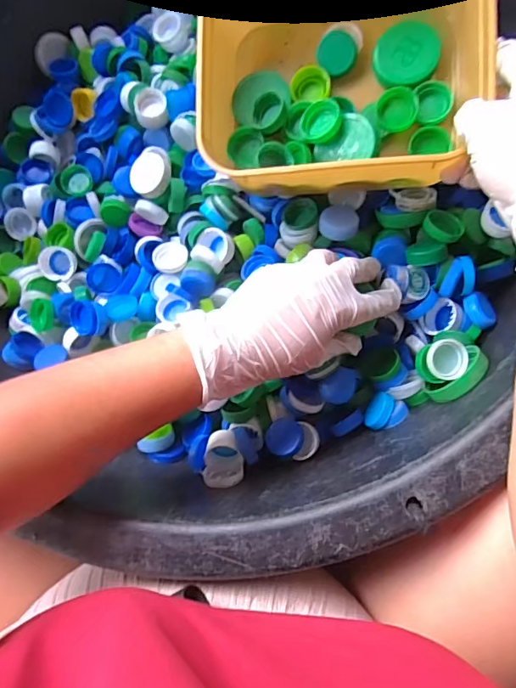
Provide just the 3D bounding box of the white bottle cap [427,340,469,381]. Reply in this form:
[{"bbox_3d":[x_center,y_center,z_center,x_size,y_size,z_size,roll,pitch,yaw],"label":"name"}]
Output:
[{"bbox_3d":[0.147,0.013,0.371,0.030,0.018,0.030,-1,83,6],"label":"white bottle cap"}]

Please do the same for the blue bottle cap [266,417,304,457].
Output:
[{"bbox_3d":[0.022,0.076,0.386,0.030,0.011,0.029,-1,83,6],"label":"blue bottle cap"}]

